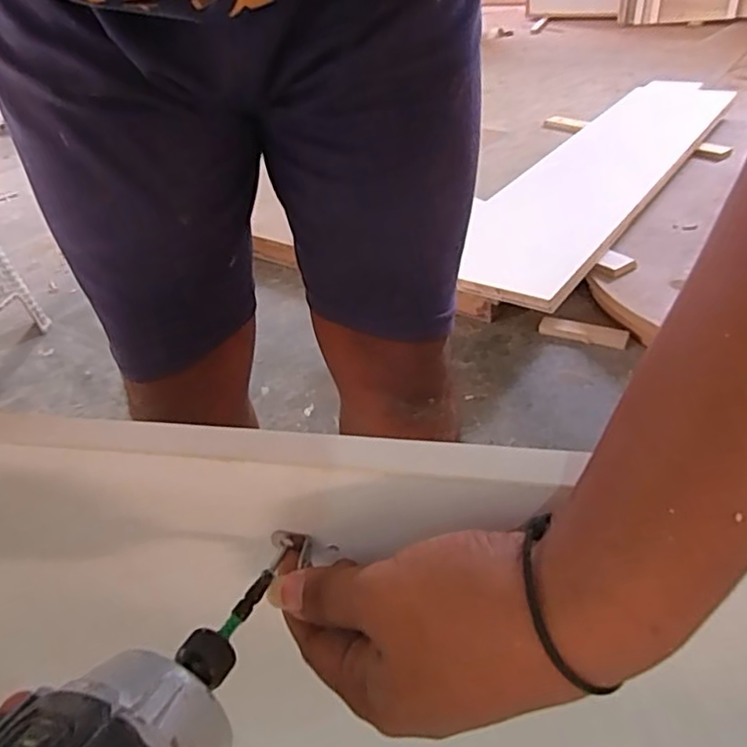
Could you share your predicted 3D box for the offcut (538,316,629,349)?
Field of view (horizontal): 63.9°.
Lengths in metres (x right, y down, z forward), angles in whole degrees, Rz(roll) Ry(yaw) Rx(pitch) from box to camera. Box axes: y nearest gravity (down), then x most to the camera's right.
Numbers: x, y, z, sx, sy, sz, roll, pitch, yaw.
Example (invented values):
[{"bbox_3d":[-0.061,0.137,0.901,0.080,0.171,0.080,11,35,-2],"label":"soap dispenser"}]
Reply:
[{"bbox_3d":[0.429,-0.085,1.233,0.172,0.022,0.045,14,43,25],"label":"offcut"}]

